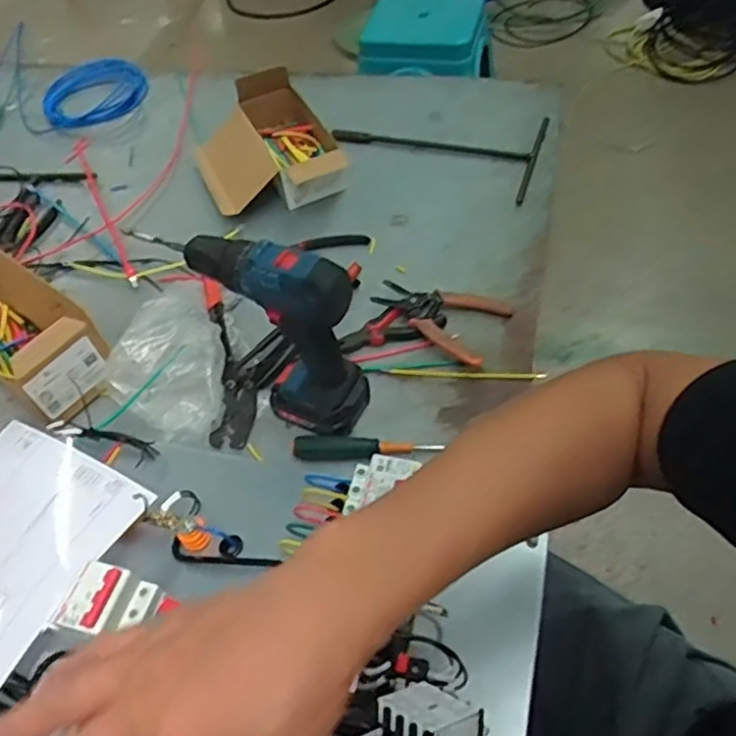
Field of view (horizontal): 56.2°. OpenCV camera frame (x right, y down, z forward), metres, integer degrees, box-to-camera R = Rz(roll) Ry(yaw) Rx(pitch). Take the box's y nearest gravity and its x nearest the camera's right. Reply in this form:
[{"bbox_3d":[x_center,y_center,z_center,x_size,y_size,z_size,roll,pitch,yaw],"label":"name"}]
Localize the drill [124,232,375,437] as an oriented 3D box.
[{"bbox_3d":[-0.098,-0.041,0.665,0.191,0.211,0.068,20,57,20],"label":"drill"}]

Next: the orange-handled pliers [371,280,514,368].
[{"bbox_3d":[0.077,-0.063,0.784,0.146,0.020,0.104,20,57,20],"label":"orange-handled pliers"}]

